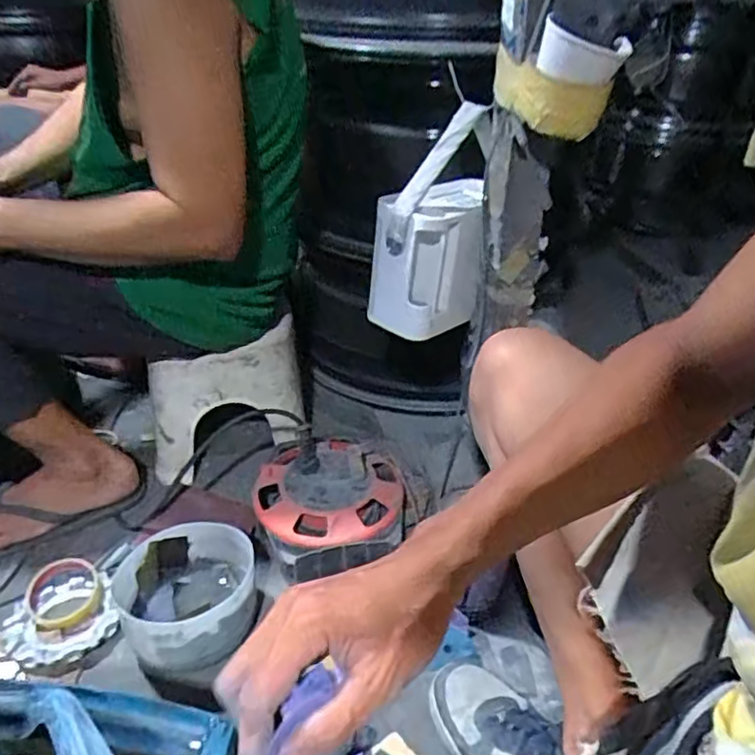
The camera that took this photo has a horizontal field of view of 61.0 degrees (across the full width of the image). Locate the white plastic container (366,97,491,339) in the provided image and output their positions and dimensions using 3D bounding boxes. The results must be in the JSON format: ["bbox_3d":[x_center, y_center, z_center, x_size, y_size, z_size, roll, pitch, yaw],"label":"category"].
[{"bbox_3d":[0.065,-0.187,0.793,0.133,0.243,0.119,3,32,3],"label":"white plastic container"}]

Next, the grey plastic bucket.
[{"bbox_3d":[-0.226,0.259,0.762,0.154,0.097,0.154,1,32,-1],"label":"grey plastic bucket"}]

